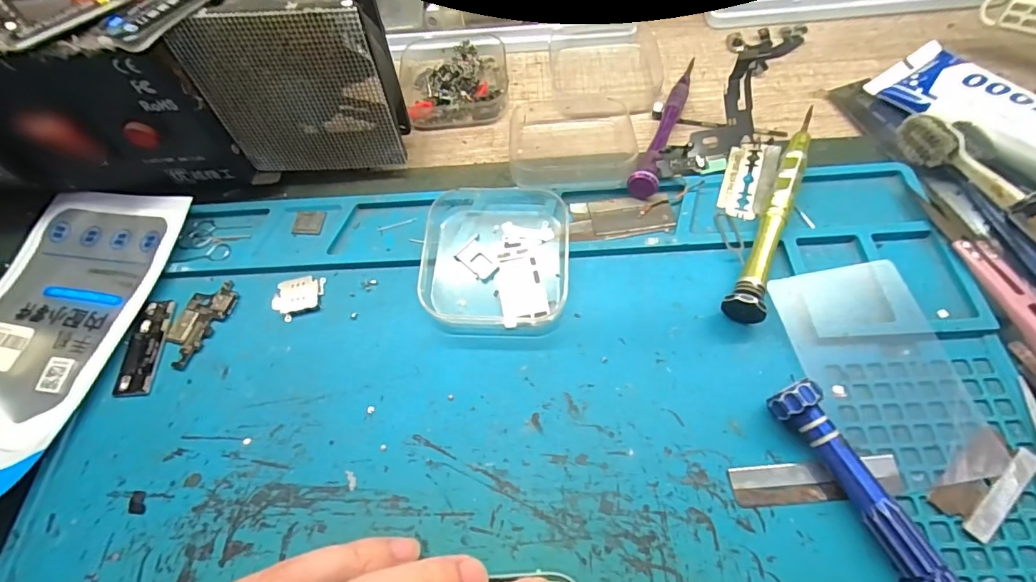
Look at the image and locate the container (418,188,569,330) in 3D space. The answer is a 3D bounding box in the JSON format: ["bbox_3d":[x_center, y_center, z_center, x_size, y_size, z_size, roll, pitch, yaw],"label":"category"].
[{"bbox_3d":[-0.010,-0.020,0.216,0.064,0.018,0.072,0,61,4],"label":"container"}]

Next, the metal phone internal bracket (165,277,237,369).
[{"bbox_3d":[-0.143,0.013,0.213,0.021,0.004,0.041,23,65,16],"label":"metal phone internal bracket"}]

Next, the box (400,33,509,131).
[{"bbox_3d":[-0.037,-0.127,0.279,0.062,0.020,0.063,-11,61,-2],"label":"box"}]

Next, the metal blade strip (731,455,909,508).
[{"bbox_3d":[0.105,0.066,0.167,0.057,0.004,0.013,-6,61,1],"label":"metal blade strip"}]

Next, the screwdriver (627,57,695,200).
[{"bbox_3d":[0.079,-0.092,0.251,0.013,0.017,0.114,18,64,14],"label":"screwdriver"}]

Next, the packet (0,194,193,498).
[{"bbox_3d":[-0.217,0.020,0.200,0.083,0.029,0.162,10,62,9],"label":"packet"}]

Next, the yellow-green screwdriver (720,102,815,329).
[{"bbox_3d":[0.117,-0.035,0.214,0.015,0.017,0.116,25,66,17],"label":"yellow-green screwdriver"}]

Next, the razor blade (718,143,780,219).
[{"bbox_3d":[0.110,-0.053,0.228,0.022,0.004,0.043,15,71,19],"label":"razor blade"}]

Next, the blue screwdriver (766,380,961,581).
[{"bbox_3d":[0.124,0.083,0.148,0.014,0.018,0.119,-26,63,-10],"label":"blue screwdriver"}]

